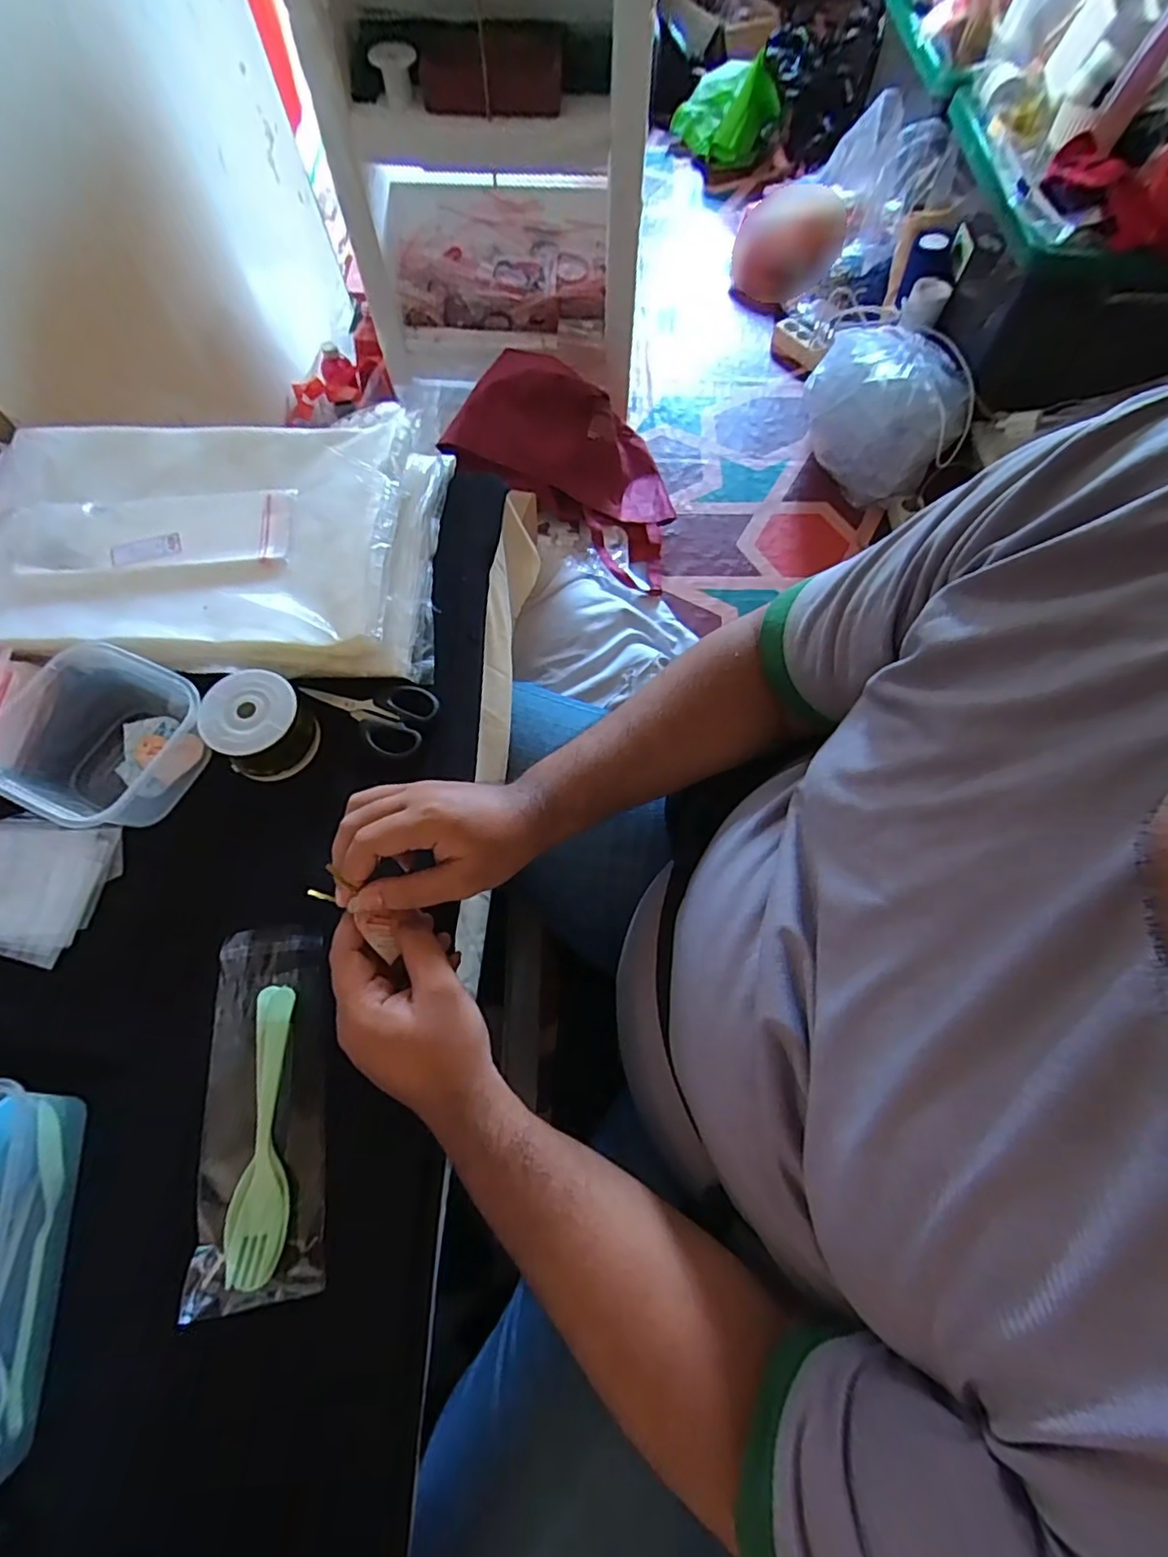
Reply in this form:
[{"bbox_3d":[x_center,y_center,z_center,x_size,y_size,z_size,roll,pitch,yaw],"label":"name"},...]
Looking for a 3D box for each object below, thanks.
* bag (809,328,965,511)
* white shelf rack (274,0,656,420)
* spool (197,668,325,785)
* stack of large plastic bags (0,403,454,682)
[{"bbox_3d":[0.604,-0.742,1.257,0.235,0.226,0.293,-41,73,-16],"label":"bag"},{"bbox_3d":[-0.150,-0.976,0.970,0.483,0.585,0.231,4,67,2],"label":"white shelf rack"},{"bbox_3d":[-0.237,-0.037,0.459,0.063,0.054,0.067,0,67,0],"label":"spool"},{"bbox_3d":[-0.320,-0.198,0.522,0.379,0.042,0.250,-3,67,-1],"label":"stack of large plastic bags"}]

